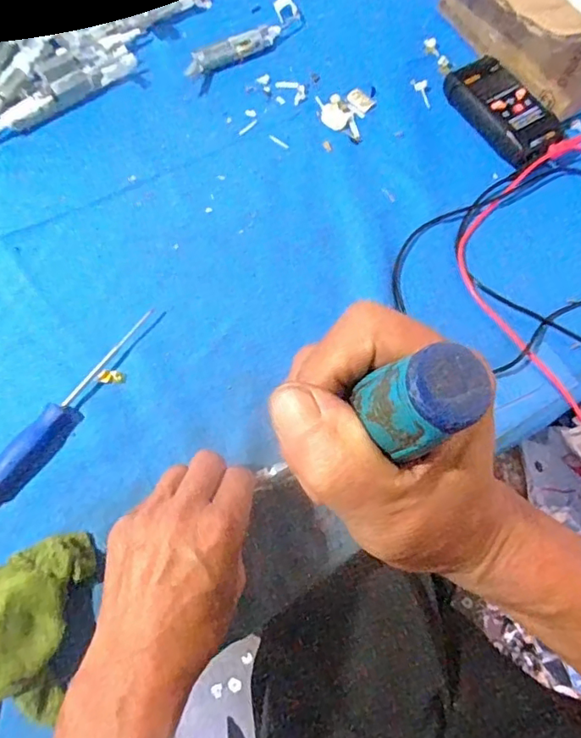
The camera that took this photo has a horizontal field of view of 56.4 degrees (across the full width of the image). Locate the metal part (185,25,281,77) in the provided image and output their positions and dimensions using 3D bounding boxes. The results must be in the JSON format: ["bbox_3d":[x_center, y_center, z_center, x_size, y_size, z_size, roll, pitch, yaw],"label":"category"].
[{"bbox_3d":[-0.057,-0.311,0.529,0.108,0.015,0.022,-31,75,-12],"label":"metal part"}]

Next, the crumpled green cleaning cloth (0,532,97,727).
[{"bbox_3d":[-0.163,0.157,0.338,0.071,0.039,0.108,10,71,1],"label":"crumpled green cleaning cloth"}]

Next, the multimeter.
[{"bbox_3d":[0.201,-0.245,0.506,0.058,0.024,0.120,-30,75,-12],"label":"multimeter"}]

